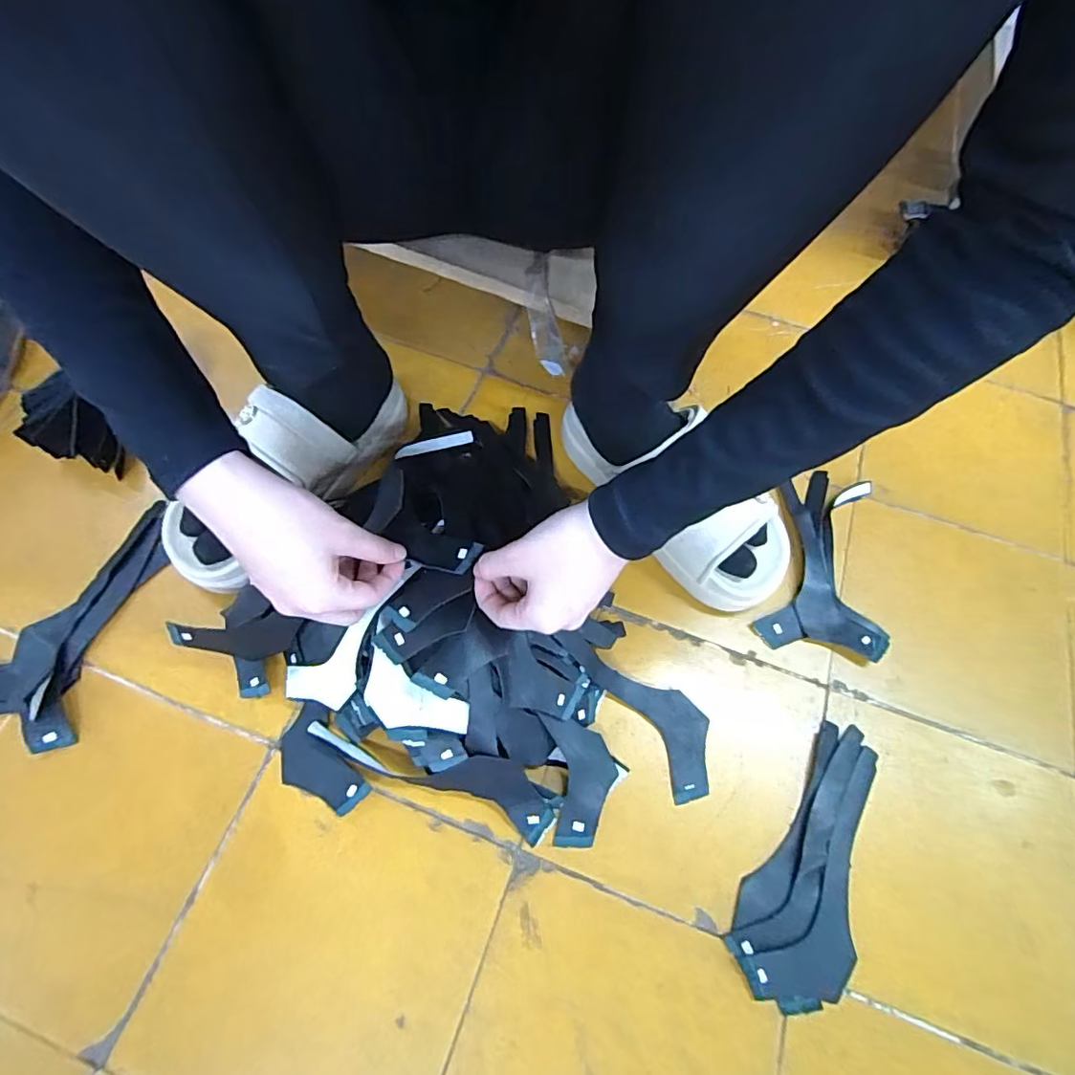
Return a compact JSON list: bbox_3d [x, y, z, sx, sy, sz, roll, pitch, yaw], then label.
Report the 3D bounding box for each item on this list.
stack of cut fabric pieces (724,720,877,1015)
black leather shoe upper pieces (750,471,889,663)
[{"bbox_3d":[0.203,0.232,0.402,0.078,0.006,0.192,27,67,10],"label":"stack of cut fabric pieces"},{"bbox_3d":[0.260,0.019,0.501,0.100,0.010,0.175,13,65,4],"label":"black leather shoe upper pieces"}]

